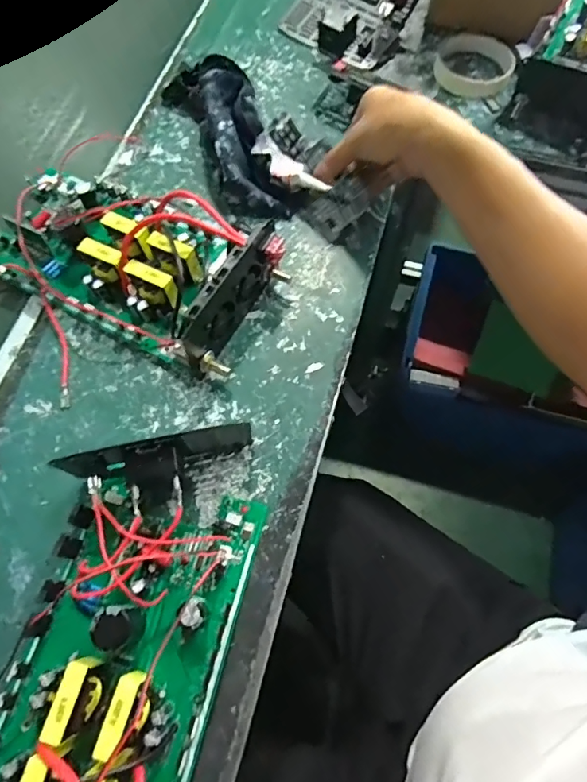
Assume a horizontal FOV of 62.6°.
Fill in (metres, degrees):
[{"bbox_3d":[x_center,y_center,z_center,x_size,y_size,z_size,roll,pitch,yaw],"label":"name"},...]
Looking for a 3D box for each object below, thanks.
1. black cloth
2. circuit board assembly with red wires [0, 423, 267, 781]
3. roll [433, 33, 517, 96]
[{"bbox_3d":[-0.058,-0.263,0.477,0.083,0.061,0.199,-23,70,-9],"label":"black cloth"},{"bbox_3d":[-0.116,0.162,0.300,0.138,0.073,0.334,15,64,6],"label":"circuit board assembly with red wires"},{"bbox_3d":[0.205,-0.368,0.545,0.084,0.020,0.084,0,68,0],"label":"roll"}]

